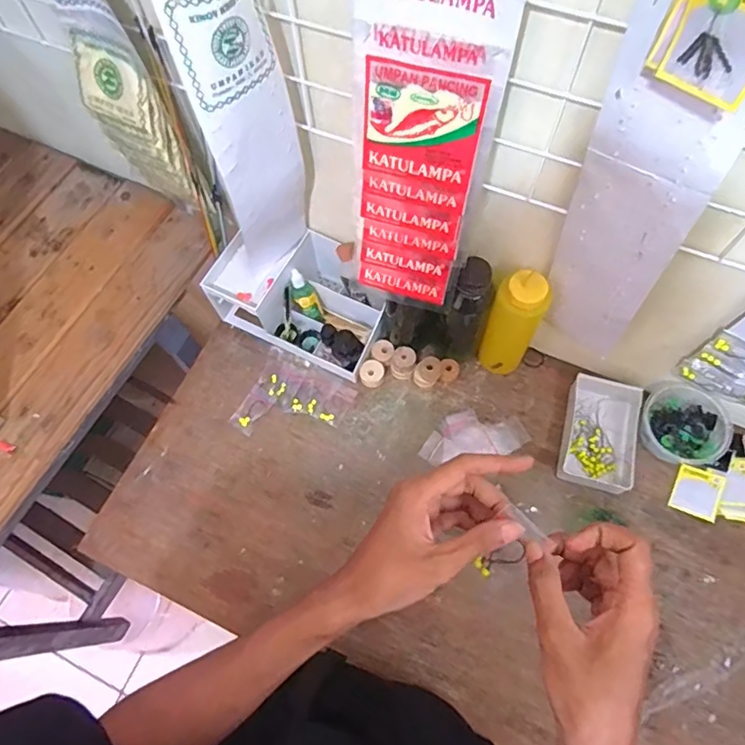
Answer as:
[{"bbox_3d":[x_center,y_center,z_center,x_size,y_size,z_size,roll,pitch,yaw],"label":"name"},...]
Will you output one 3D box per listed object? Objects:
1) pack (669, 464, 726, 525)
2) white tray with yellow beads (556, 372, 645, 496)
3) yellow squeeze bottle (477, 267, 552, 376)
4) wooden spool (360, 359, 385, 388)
[{"bbox_3d":[0.410,0.151,0.678,0.051,0.005,0.061,19,70,33],"label":"pack"},{"bbox_3d":[0.298,0.077,0.704,0.092,0.032,0.151,16,69,9],"label":"white tray with yellow beads"},{"bbox_3d":[0.174,-0.056,0.675,0.063,0.197,0.054,26,71,13],"label":"yellow squeeze bottle"},{"bbox_3d":[-0.001,0.002,0.750,0.034,0.026,0.033,-1,67,2],"label":"wooden spool"}]

